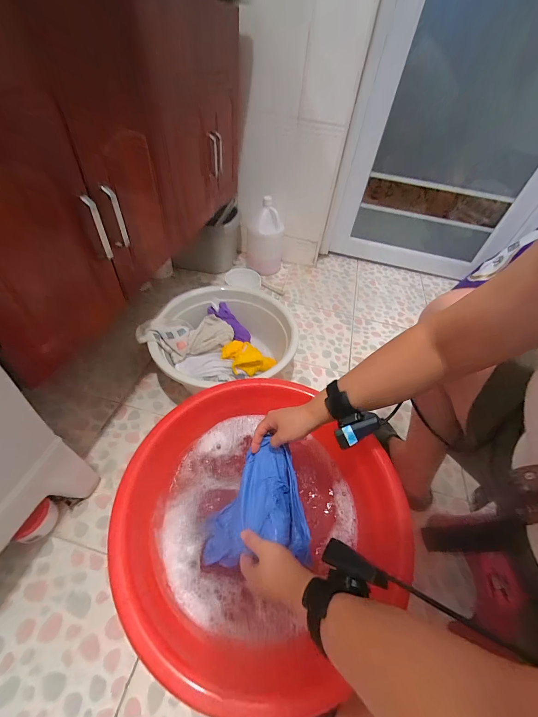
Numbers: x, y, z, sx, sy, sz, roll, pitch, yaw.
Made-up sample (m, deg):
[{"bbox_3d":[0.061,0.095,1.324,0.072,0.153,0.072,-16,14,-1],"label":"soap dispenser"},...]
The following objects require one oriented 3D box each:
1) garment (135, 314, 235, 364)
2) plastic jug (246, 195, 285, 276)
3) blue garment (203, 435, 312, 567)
[{"bbox_3d":[-0.232,-0.061,0.789,0.258,0.082,0.115,-6,50,-31],"label":"garment"},{"bbox_3d":[-0.013,-0.483,1.110,0.146,0.261,0.132,2,51,-5],"label":"plastic jug"},{"bbox_3d":[-0.022,0.257,0.495,0.170,0.117,0.168,1,51,-5],"label":"blue garment"}]

